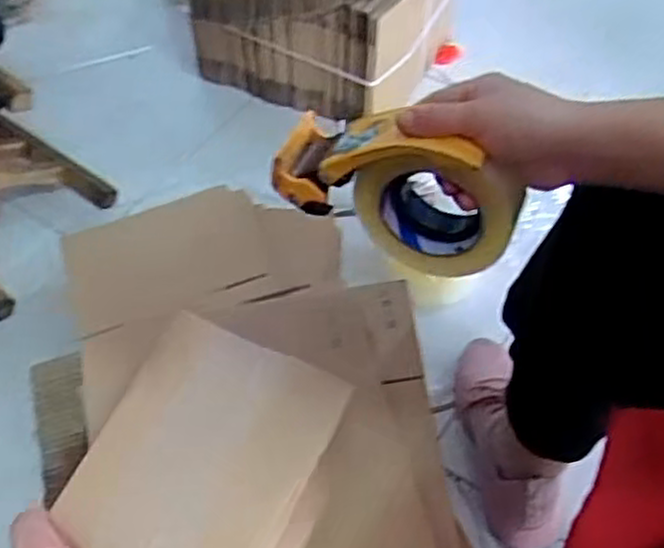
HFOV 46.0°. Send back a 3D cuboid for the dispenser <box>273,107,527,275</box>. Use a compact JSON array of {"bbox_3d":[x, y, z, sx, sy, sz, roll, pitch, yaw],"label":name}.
[{"bbox_3d":[0.049,-0.070,0.586,0.182,0.111,0.068,18,57,18],"label":"dispenser"}]

